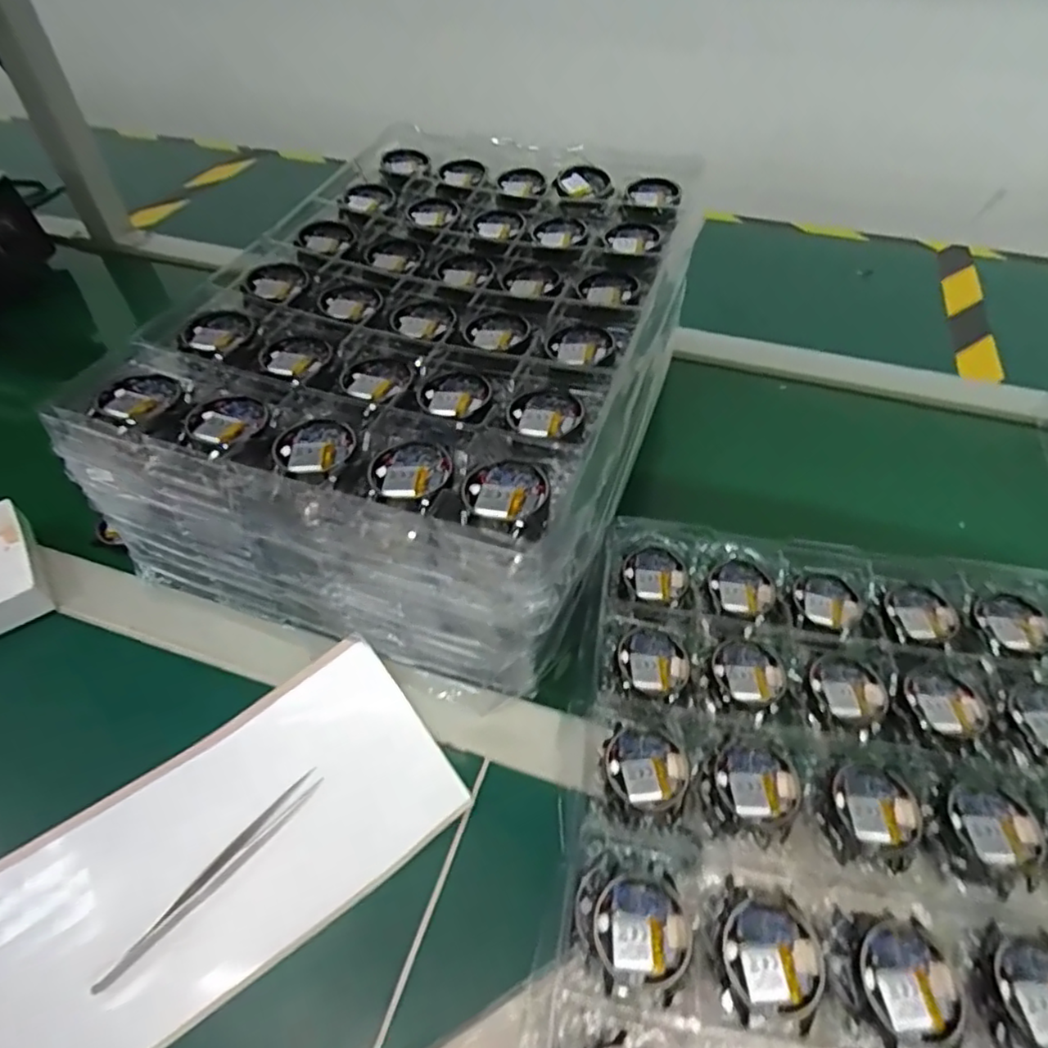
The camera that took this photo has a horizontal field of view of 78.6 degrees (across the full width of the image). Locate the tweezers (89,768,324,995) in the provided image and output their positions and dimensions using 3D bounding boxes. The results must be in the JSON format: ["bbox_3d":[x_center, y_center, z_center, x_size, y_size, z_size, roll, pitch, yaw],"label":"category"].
[{"bbox_3d":[-0.160,0.181,0.333,0.012,0.008,0.126,35,58,22],"label":"tweezers"}]

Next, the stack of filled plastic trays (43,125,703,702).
[{"bbox_3d":[-0.065,-0.122,0.490,0.300,0.137,0.423,17,53,10],"label":"stack of filled plastic trays"}]

